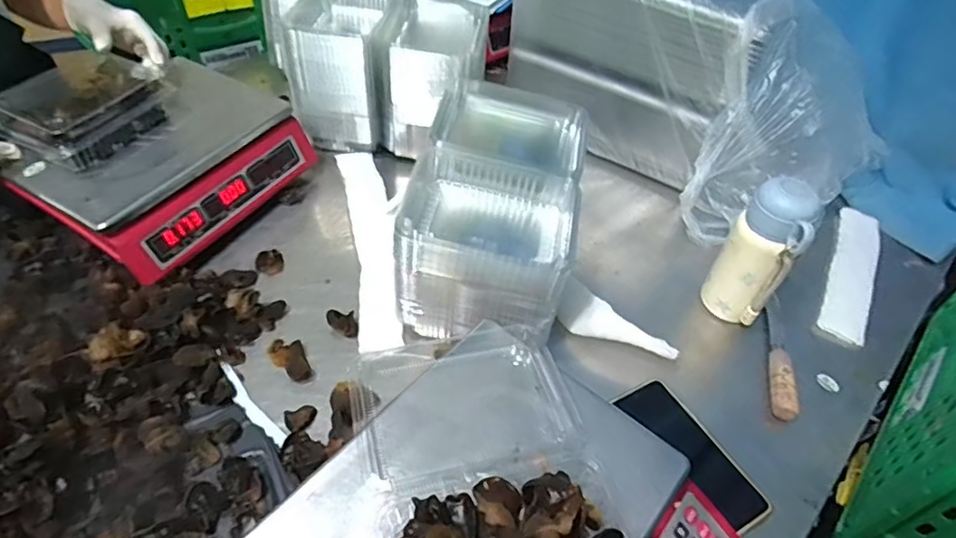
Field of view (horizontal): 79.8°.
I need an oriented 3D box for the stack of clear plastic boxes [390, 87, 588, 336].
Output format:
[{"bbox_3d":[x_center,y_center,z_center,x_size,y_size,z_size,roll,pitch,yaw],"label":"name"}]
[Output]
[{"bbox_3d":[0.023,-0.064,0.660,0.180,0.142,0.344,10,47,3],"label":"stack of clear plastic boxes"}]

